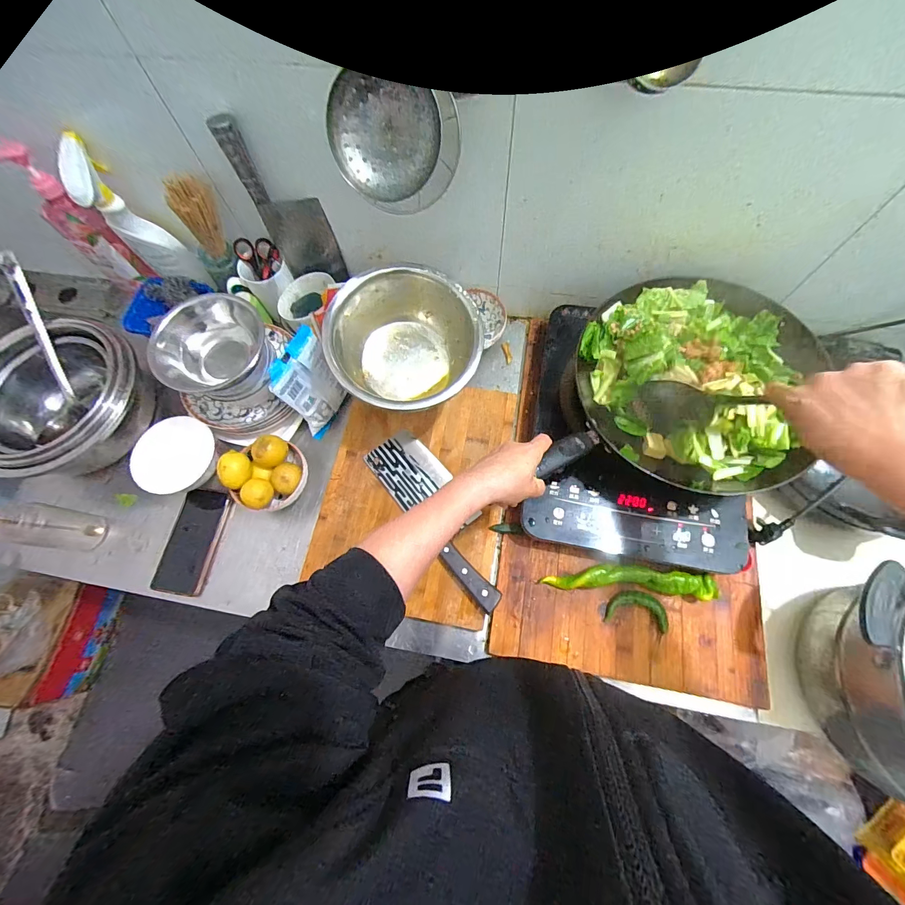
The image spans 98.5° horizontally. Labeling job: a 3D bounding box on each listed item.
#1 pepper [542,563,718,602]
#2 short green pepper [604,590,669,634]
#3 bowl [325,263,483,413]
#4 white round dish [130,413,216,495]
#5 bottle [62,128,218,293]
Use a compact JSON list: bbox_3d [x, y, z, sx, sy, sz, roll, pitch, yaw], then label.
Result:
[{"bbox_3d":[0.244,0.179,0.548,0.223,0.038,0.035,3,70,4],"label":"pepper"},{"bbox_3d":[0.257,0.217,0.538,0.082,0.019,0.046,9,70,6],"label":"short green pepper"},{"bbox_3d":[-0.069,-0.158,0.573,0.207,0.117,0.207,0,86,-4],"label":"bowl"},{"bbox_3d":[-0.424,0.001,0.611,0.108,0.054,0.113,-1,70,2],"label":"white round dish"},{"bbox_3d":[-0.519,-0.368,0.649,0.060,0.248,0.080,34,75,14],"label":"bottle"}]

